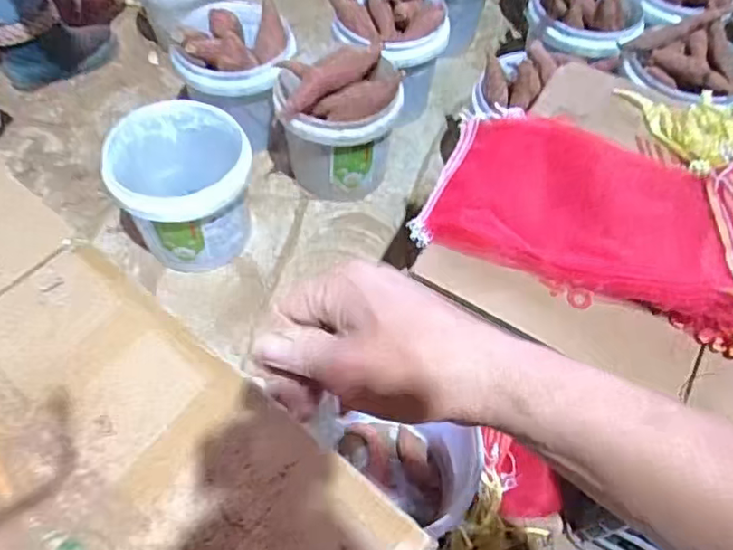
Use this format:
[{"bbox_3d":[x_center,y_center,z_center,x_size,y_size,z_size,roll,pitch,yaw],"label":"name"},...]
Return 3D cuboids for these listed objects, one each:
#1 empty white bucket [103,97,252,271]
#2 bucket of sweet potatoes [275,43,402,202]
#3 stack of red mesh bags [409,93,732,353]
[{"bbox_3d":[-0.290,-0.133,0.973,0.207,0.192,0.215,2,57,-3],"label":"empty white bucket"},{"bbox_3d":[-0.048,-0.255,1.024,0.193,0.232,0.180,2,57,-3],"label":"bucket of sweet potatoes"},{"bbox_3d":[0.318,-0.105,0.694,0.448,0.071,0.371,22,58,11],"label":"stack of red mesh bags"}]

